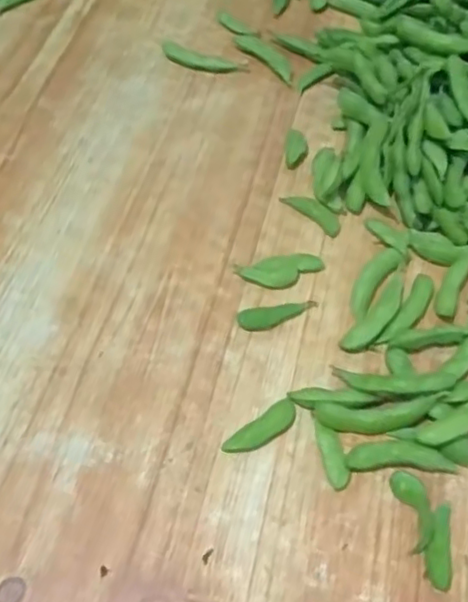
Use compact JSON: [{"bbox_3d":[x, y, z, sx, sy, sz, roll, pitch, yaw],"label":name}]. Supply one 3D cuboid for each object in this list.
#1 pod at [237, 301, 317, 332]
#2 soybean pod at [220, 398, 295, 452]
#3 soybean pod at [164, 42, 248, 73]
[{"bbox_3d":[0.024,0.008,0.340,0.043,0.006,0.012,-13,57,-5],"label":"pod"},{"bbox_3d":[0.014,0.062,0.304,0.040,0.004,0.013,-34,62,-18],"label":"soybean pod"},{"bbox_3d":[-0.023,-0.177,0.465,0.065,0.008,0.019,15,59,12],"label":"soybean pod"}]

